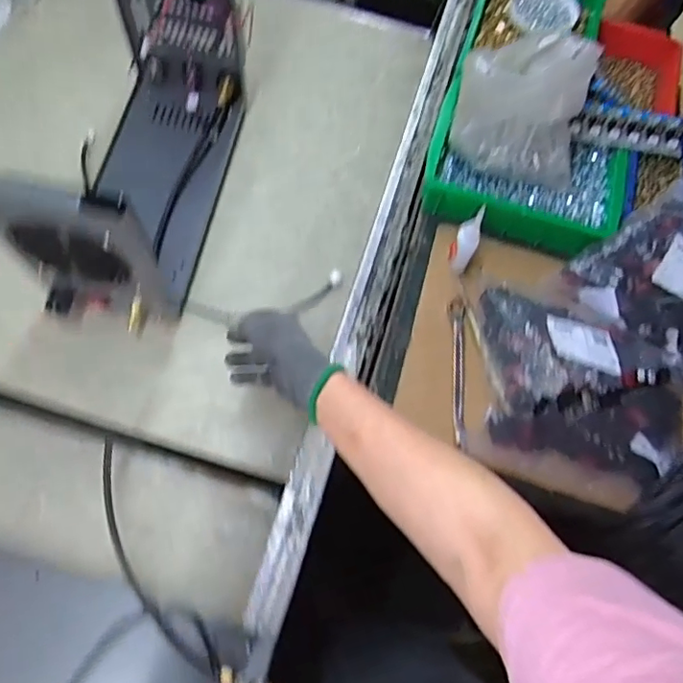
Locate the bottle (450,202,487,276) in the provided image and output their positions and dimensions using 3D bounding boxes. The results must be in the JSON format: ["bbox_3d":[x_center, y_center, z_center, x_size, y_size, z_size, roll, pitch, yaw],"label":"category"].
[{"bbox_3d":[0.152,-0.122,0.686,0.026,0.110,0.023,20,69,3],"label":"bottle"}]

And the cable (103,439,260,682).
[{"bbox_3d":[-0.172,0.243,0.561,0.065,0.026,0.303,-38,79,-5],"label":"cable"}]

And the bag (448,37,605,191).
[{"bbox_3d":[0.232,-0.298,0.707,0.169,0.114,0.148,15,69,1],"label":"bag"}]

